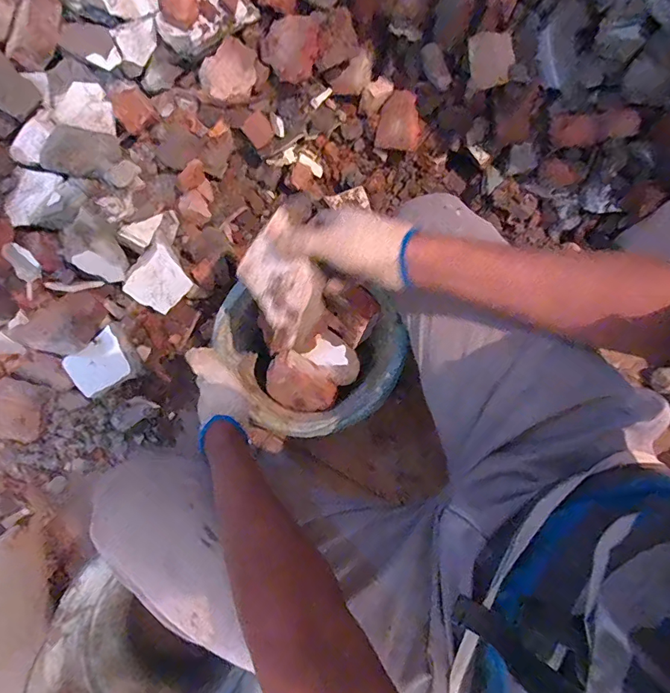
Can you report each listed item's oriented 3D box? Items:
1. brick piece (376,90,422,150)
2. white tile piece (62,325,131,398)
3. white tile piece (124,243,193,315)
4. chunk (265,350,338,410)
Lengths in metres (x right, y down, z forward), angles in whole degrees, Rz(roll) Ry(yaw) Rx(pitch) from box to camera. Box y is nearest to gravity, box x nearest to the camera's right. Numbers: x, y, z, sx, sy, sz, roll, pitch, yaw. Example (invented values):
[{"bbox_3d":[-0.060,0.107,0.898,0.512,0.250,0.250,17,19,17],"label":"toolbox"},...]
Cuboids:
[{"bbox_3d":[0.109,-0.383,0.753,0.070,0.030,0.088,16,113,28],"label":"brick piece"},{"bbox_3d":[-0.361,0.027,0.668,0.090,0.012,0.074,-31,102,0],"label":"white tile piece"},{"bbox_3d":[-0.271,-0.099,0.687,0.092,0.005,0.076,-45,119,10],"label":"white tile piece"},{"bbox_3d":[-0.050,0.055,0.662,0.104,0.053,0.076,25,79,3],"label":"chunk"}]

